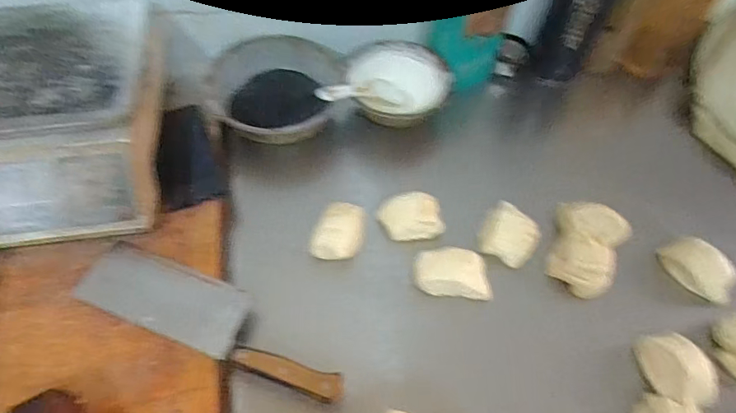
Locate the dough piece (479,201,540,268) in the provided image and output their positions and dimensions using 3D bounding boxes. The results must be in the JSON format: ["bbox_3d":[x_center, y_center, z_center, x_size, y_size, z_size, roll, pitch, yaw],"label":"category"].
[{"bbox_3d":[0.180,0.037,0.592,0.066,0.044,0.064,35,62,18],"label":"dough piece"}]

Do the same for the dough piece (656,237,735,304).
[{"bbox_3d":[0.410,0.077,0.574,0.047,0.047,0.087,-38,66,-24],"label":"dough piece"}]

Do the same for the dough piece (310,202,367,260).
[{"bbox_3d":[-0.035,0.029,0.574,0.059,0.035,0.071,14,57,6],"label":"dough piece"}]

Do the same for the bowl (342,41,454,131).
[{"bbox_3d":[0.051,-0.191,0.716,0.156,0.064,0.156,1,57,-2],"label":"bowl"}]

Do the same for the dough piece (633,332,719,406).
[{"bbox_3d":[0.340,0.177,0.508,0.054,0.032,0.079,-10,58,-10],"label":"dough piece"}]

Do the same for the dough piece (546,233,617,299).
[{"bbox_3d":[0.268,0.070,0.577,0.073,0.042,0.068,38,63,20],"label":"dough piece"}]

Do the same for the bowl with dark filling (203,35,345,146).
[{"bbox_3d":[-0.135,-0.165,0.691,0.183,0.079,0.173,1,57,-2],"label":"bowl with dark filling"}]

